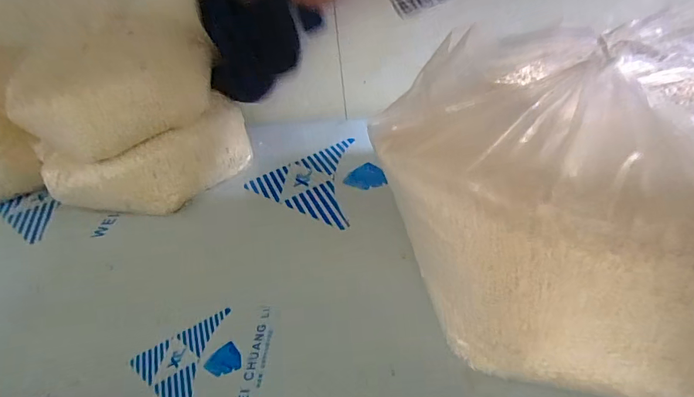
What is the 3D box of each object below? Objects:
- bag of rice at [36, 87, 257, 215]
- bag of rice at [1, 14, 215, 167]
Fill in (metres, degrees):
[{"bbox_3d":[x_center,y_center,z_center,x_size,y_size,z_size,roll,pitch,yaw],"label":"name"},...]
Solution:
[{"bbox_3d":[-0.201,-0.052,0.445,0.164,0.067,0.147,2,36,12],"label":"bag of rice"},{"bbox_3d":[-0.220,-0.112,0.407,0.184,0.083,0.130,-19,36,-17],"label":"bag of rice"}]

